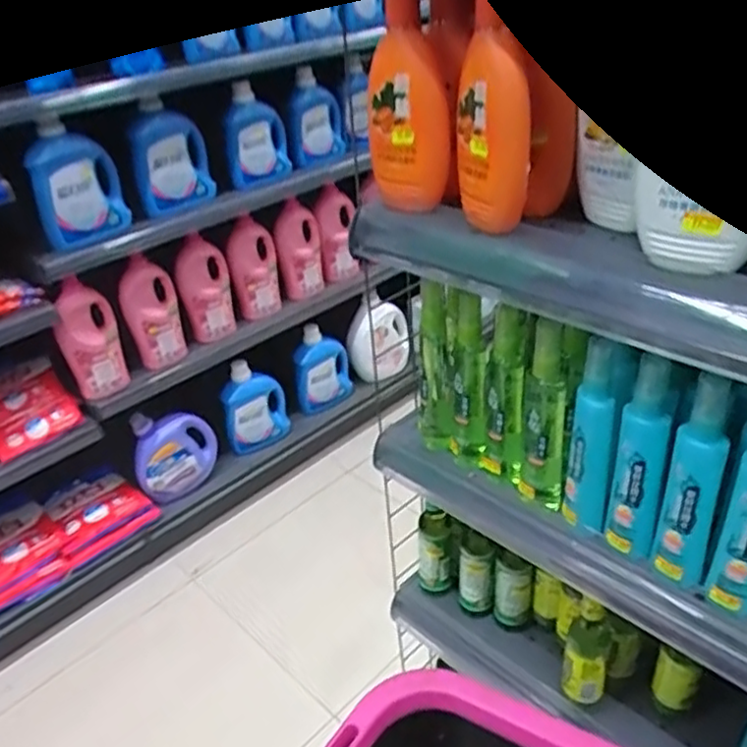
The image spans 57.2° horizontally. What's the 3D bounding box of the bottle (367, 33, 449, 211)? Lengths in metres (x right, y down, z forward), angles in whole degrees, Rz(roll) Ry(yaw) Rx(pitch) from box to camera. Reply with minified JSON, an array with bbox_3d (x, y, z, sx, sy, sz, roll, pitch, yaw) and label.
[{"bbox_3d":[0.026,-0.194,0.536,0.036,0.125,0.054,-24,36,-27],"label":"bottle"}]

